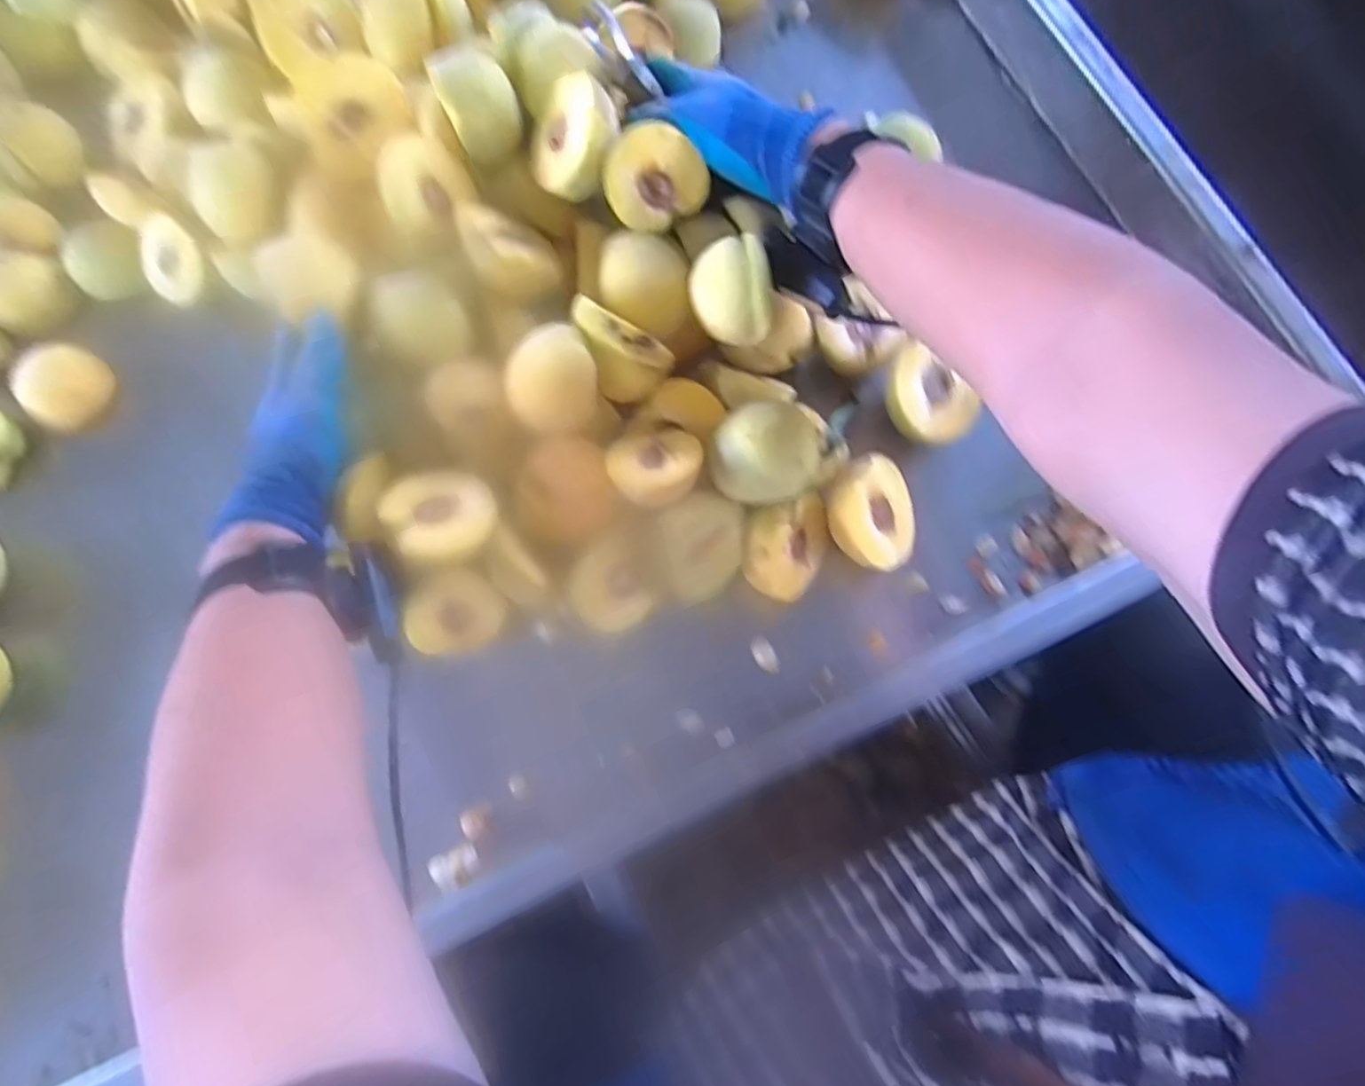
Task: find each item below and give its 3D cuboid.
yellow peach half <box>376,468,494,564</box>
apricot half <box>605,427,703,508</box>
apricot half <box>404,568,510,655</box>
[{"bbox_3d":[-0.151,-0.015,0.420,0.062,0.029,0.062,12,54,-17],"label":"yellow peach half"},{"bbox_3d":[-0.016,-0.051,0.423,0.056,0.019,0.054,0,77,-1],"label":"apricot half"},{"bbox_3d":[-0.146,0.044,0.432,0.060,0.027,0.055,-3,98,-24],"label":"apricot half"}]

